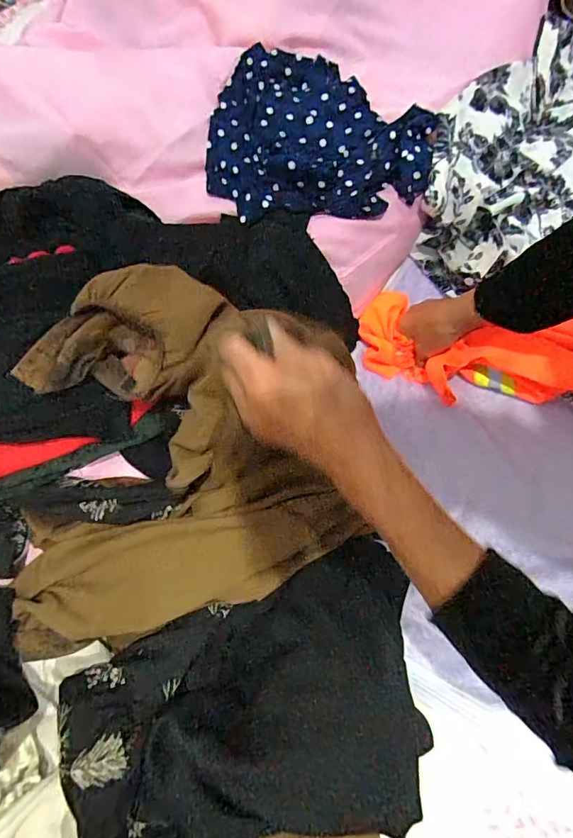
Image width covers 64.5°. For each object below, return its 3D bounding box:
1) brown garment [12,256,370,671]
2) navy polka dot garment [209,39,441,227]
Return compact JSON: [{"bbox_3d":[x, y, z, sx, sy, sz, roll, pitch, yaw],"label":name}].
[{"bbox_3d":[-0.107,0.028,0.449,0.329,0.114,0.350,0,75,-1],"label":"brown garment"},{"bbox_3d":[0.039,-0.376,0.588,0.278,0.028,0.256,-6,75,-3],"label":"navy polka dot garment"}]

